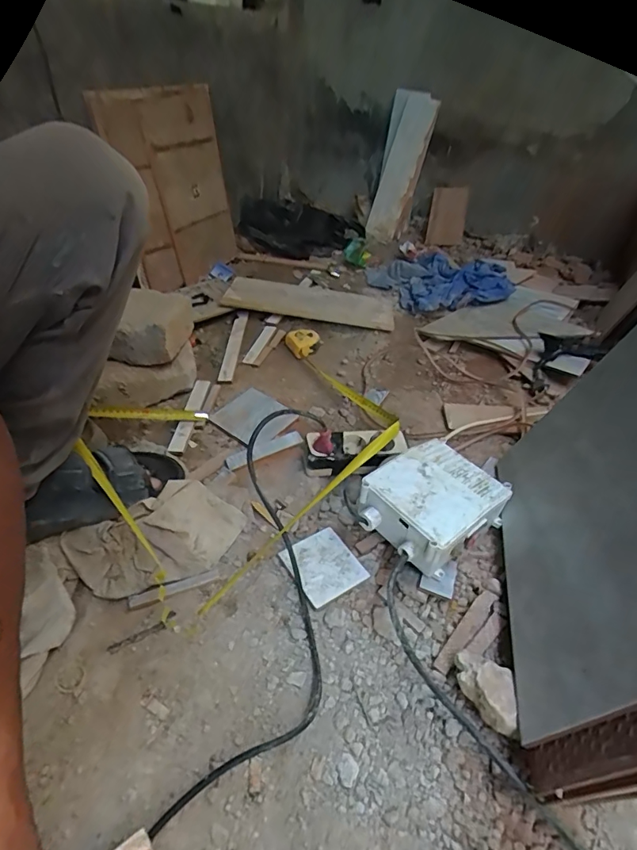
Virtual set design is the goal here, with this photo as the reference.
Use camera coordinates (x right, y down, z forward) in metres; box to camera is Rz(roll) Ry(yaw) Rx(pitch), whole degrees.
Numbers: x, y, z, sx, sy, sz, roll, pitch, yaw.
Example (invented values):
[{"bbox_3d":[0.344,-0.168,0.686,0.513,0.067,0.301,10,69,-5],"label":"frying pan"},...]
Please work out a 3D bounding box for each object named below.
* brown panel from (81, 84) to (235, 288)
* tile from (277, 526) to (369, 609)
[{"bbox_3d":[-0.324,-0.546,1.092,0.024,0.405,0.326,17,47,26],"label":"brown panel"},{"bbox_3d":[0.005,0.175,0.589,0.079,0.008,0.090,-20,46,-27],"label":"tile"}]

